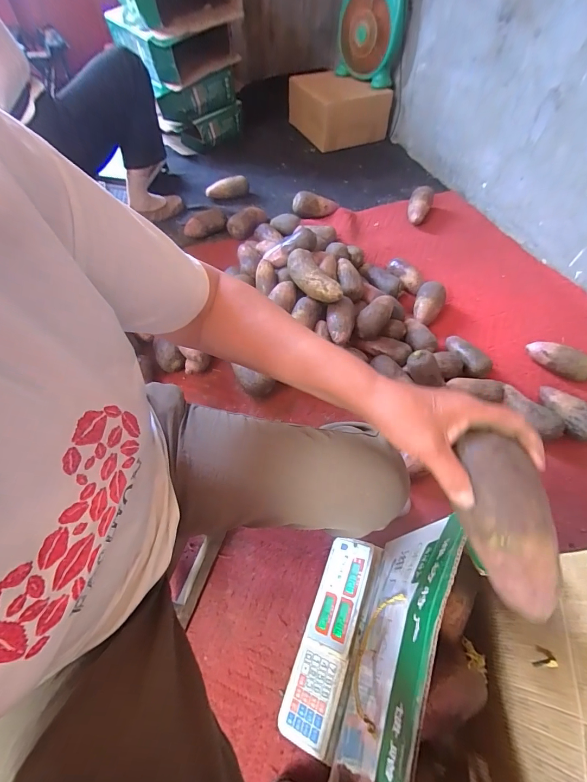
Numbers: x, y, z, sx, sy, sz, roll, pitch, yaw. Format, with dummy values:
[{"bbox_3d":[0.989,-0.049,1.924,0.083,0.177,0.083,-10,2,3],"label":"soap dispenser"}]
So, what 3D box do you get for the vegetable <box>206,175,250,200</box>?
[{"bbox_3d":[-0.250,-0.773,1.345,0.163,0.059,0.088,-16,60,-12],"label":"vegetable"}]

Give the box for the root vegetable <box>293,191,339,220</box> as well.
[{"bbox_3d":[0.082,-0.689,1.311,0.163,0.082,0.065,0,58,-3],"label":"root vegetable"}]

